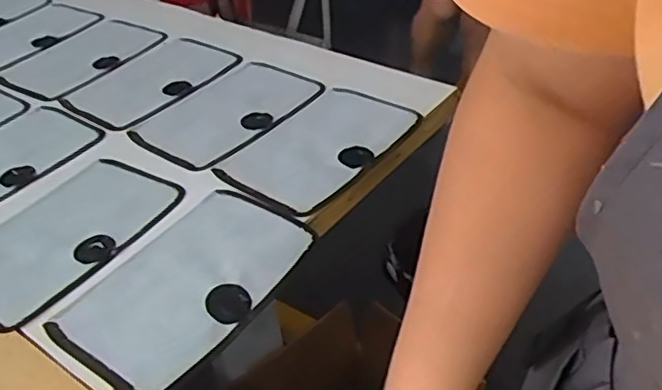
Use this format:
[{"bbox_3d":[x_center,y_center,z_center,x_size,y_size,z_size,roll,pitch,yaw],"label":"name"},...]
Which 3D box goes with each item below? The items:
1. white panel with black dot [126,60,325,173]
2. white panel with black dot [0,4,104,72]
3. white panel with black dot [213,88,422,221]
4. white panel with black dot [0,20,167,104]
[{"bbox_3d":[-0.127,-0.107,0.794,0.142,0.010,0.220,24,47,31],"label":"white panel with black dot"},{"bbox_3d":[-0.490,-0.254,1.021,0.154,0.009,0.215,22,46,29],"label":"white panel with black dot"},{"bbox_3d":[-0.011,-0.060,0.722,0.139,0.006,0.229,24,47,31],"label":"white panel with black dot"},{"bbox_3d":[-0.368,-0.206,0.952,0.147,0.010,0.222,26,48,33],"label":"white panel with black dot"}]

